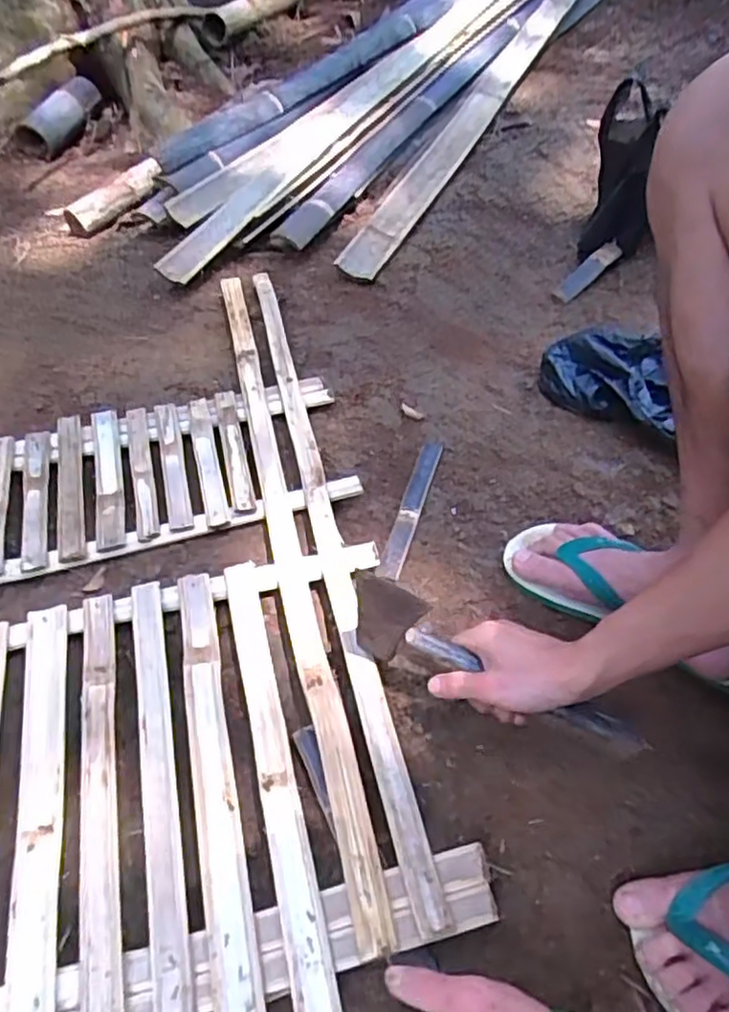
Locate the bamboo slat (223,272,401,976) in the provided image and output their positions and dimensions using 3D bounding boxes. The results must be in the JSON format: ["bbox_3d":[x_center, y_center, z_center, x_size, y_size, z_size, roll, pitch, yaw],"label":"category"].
[{"bbox_3d":[-0.095,-0.006,0.765,0.033,0.016,0.877,-10,53,-10],"label":"bamboo slat"}]

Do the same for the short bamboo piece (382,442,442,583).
[{"bbox_3d":[0.056,-0.004,0.800,0.025,0.013,0.214,15,52,9],"label":"short bamboo piece"}]

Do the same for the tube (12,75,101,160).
[{"bbox_3d":[-0.721,-0.921,1.621,0.071,0.077,0.248,26,71,22],"label":"tube"}]

